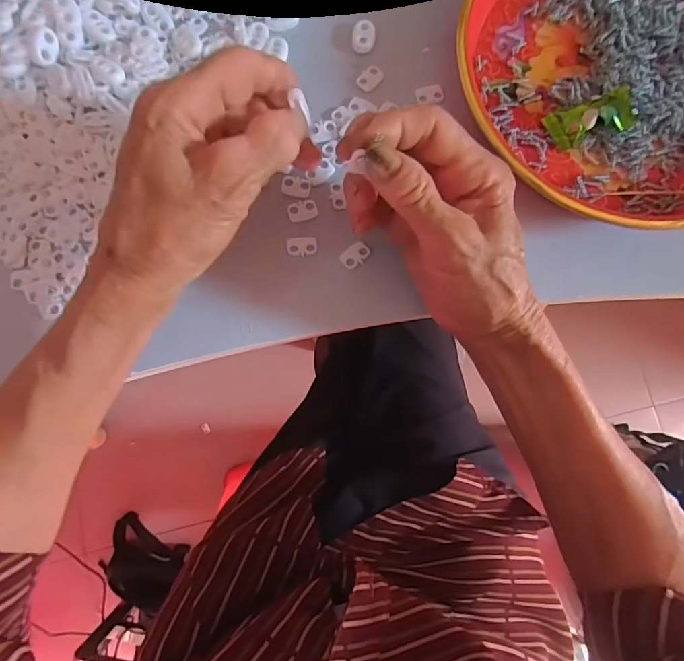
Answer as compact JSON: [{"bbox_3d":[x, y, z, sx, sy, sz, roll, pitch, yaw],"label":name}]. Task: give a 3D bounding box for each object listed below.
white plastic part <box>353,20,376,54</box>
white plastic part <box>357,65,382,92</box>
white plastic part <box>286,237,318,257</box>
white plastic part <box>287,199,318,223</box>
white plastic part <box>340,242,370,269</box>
[{"bbox_3d":[0.014,-0.194,0.304,0.014,0.005,0.022,12,81,-2],"label":"white plastic part"},{"bbox_3d":[0.019,-0.165,0.302,0.012,0.004,0.018,42,81,3],"label":"white plastic part"},{"bbox_3d":[-0.024,-0.051,0.280,0.018,0.004,0.012,-3,82,-4],"label":"white plastic part"},{"bbox_3d":[-0.024,-0.074,0.284,0.018,0.004,0.013,-15,83,-6],"label":"white plastic part"},{"bbox_3d":[0.008,-0.046,0.282,0.018,0.004,0.012,-39,86,-8],"label":"white plastic part"}]

